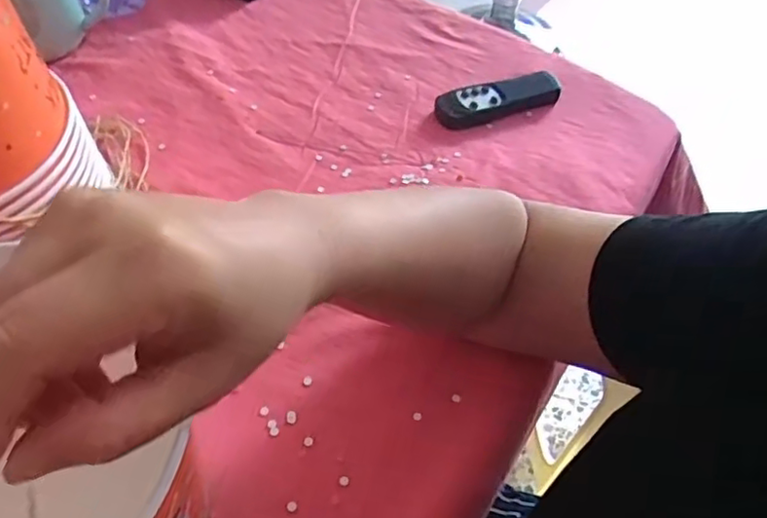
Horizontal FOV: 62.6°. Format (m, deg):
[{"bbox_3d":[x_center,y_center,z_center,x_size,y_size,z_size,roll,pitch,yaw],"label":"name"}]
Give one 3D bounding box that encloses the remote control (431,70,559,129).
[{"bbox_3d":[0.102,-0.141,0.557,0.122,0.015,0.038,-18,55,-19],"label":"remote control"}]

